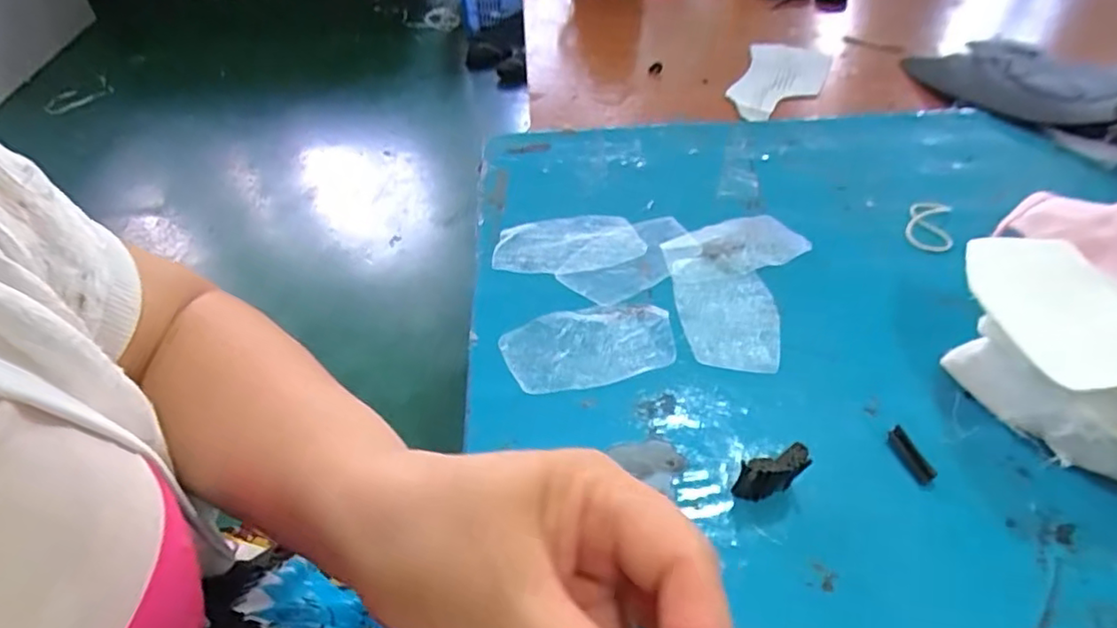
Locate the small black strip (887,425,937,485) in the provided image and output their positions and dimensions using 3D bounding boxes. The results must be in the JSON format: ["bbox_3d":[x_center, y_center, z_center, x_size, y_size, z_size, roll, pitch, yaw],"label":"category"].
[{"bbox_3d":[0.159,0.063,0.281,0.006,0.009,0.026,-16,46,-12],"label":"small black strip"}]

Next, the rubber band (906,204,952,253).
[{"bbox_3d":[0.236,-0.057,0.397,0.026,0.010,0.046,17,48,19],"label":"rubber band"}]

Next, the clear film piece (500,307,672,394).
[{"bbox_3d":[0.017,0.016,0.338,0.090,0.004,0.053,-11,45,-8],"label":"clear film piece"}]

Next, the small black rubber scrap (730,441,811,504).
[{"bbox_3d":[0.092,0.068,0.268,0.030,0.024,0.009,-15,46,-11],"label":"small black rubber scrap"}]

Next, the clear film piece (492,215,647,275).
[{"bbox_3d":[0.005,-0.046,0.402,0.093,0.005,0.054,-8,45,-5],"label":"clear film piece"}]

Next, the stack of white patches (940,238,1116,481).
[{"bbox_3d":[0.227,0.025,0.276,0.073,0.062,0.127,-23,48,-19],"label":"stack of white patches"}]

